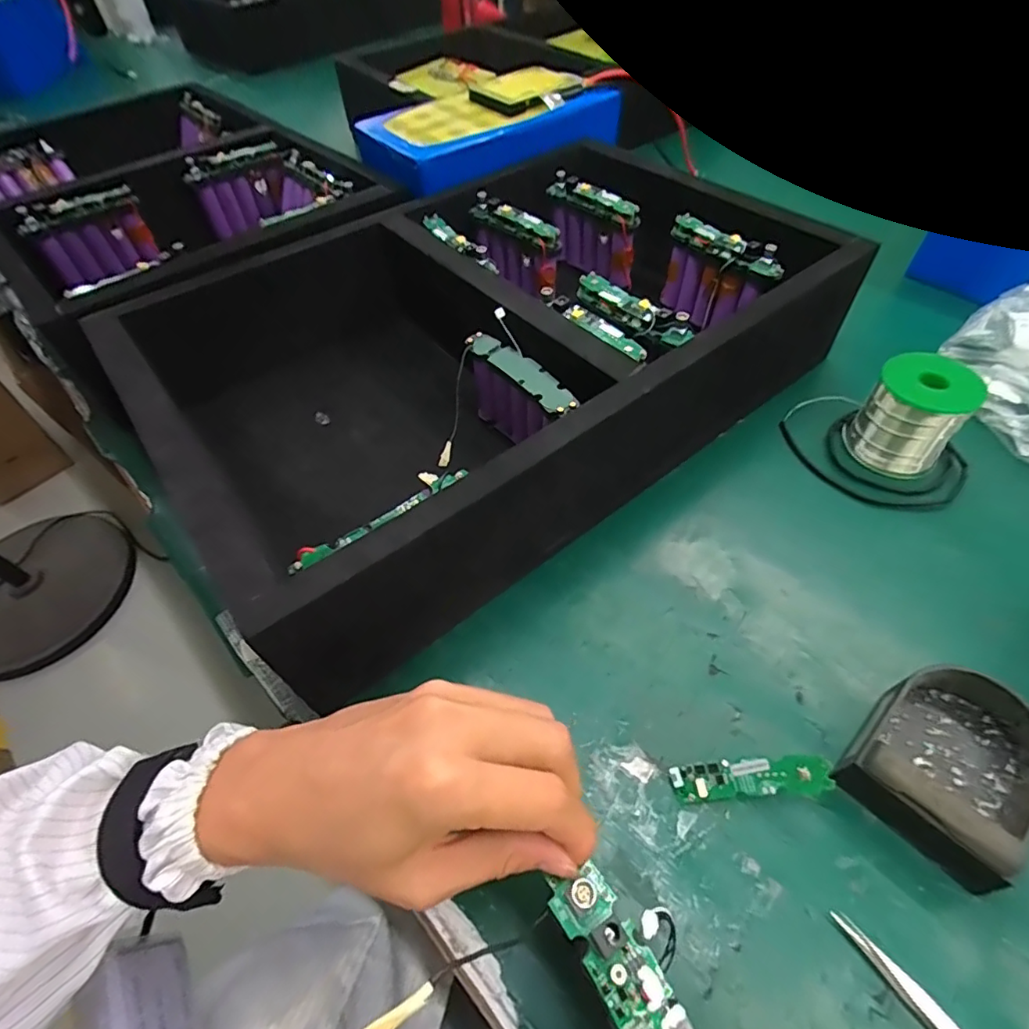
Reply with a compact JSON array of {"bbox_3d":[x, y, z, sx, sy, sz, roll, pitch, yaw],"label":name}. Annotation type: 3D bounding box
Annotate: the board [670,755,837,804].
[{"bbox_3d":[0.127,0.145,0.293,0.080,0.006,0.025,-7,77,17],"label":"board"}]

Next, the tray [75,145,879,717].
[{"bbox_3d":[-0.021,-0.147,0.476,0.540,0.123,0.362,-35,57,-23],"label":"tray"}]

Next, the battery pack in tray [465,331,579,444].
[{"bbox_3d":[0.006,-0.085,0.421,0.027,0.069,0.111,-33,59,-20],"label":"battery pack in tray"}]

